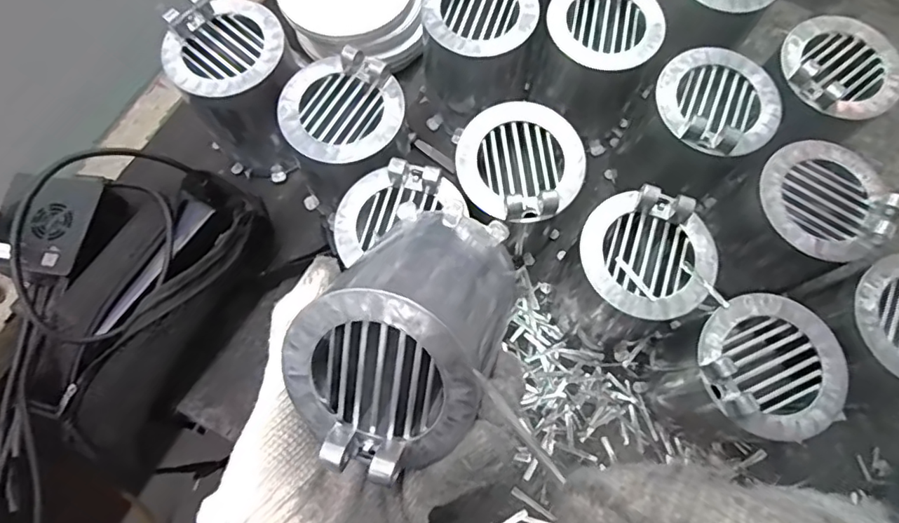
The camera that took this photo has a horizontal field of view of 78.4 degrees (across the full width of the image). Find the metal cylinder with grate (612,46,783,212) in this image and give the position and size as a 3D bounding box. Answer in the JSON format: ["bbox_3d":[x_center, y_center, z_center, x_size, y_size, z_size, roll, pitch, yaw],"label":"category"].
[{"bbox_3d":[0.190,-0.103,0.428,0.083,0.102,0.084,0,72,-1],"label":"metal cylinder with grate"}]

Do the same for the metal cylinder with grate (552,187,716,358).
[{"bbox_3d":[0.126,0.011,0.397,0.084,0.119,0.082,0,72,-1],"label":"metal cylinder with grate"}]

